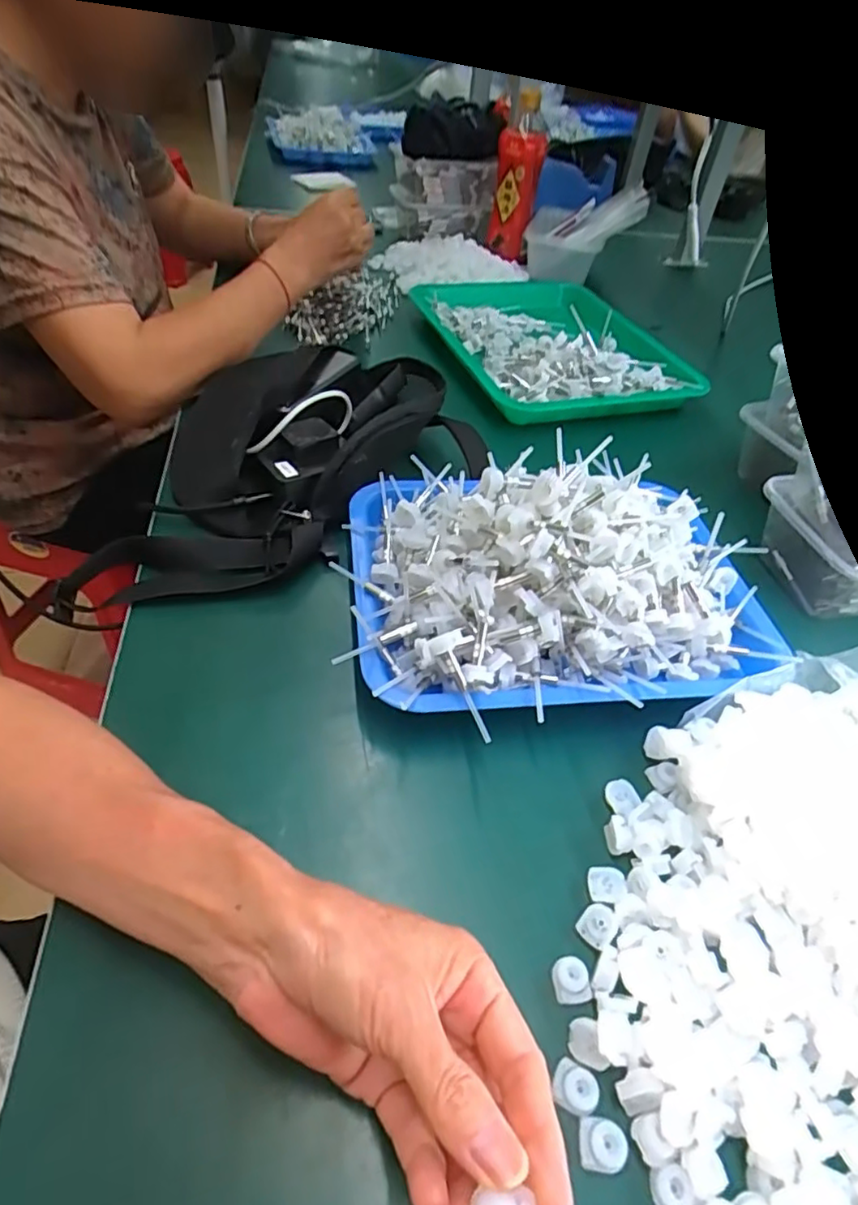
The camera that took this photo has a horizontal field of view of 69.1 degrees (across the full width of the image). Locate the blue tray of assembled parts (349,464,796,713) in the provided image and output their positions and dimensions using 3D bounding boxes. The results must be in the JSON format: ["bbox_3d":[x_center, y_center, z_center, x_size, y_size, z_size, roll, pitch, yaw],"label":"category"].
[{"bbox_3d":[0.090,-0.035,0.419,0.282,0.090,0.217,0,46,-6],"label":"blue tray of assembled parts"}]

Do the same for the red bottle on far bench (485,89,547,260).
[{"bbox_3d":[0.128,-0.622,0.917,0.067,0.178,0.060,11,46,5],"label":"red bottle on far bench"}]

